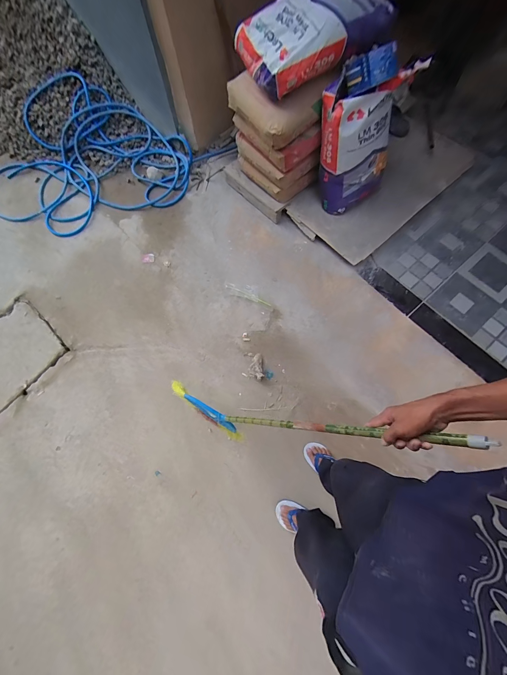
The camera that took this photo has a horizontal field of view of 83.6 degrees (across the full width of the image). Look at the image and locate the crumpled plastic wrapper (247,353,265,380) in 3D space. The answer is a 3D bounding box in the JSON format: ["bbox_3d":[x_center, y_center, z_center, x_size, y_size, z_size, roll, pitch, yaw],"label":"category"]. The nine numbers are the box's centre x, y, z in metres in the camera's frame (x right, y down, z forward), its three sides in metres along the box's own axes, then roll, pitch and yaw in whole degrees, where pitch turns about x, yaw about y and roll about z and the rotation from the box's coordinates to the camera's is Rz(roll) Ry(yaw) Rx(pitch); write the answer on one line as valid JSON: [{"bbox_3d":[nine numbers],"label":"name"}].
[{"bbox_3d":[0.007,0.147,1.394,0.077,0.045,0.127,-8,70,-1],"label":"crumpled plastic wrapper"}]

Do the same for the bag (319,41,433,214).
[{"bbox_3d":[0.480,-0.908,1.313,0.361,0.581,0.303,6,71,6],"label":"bag"}]

